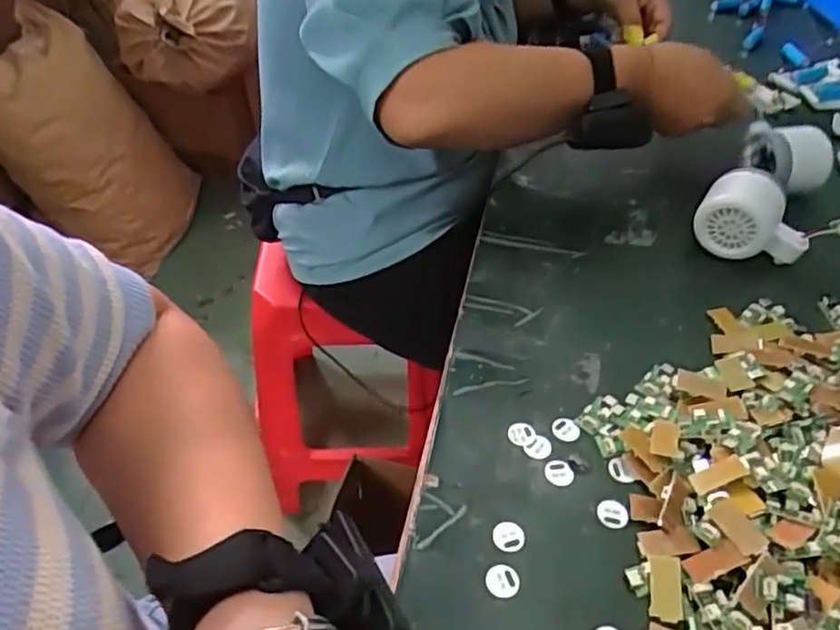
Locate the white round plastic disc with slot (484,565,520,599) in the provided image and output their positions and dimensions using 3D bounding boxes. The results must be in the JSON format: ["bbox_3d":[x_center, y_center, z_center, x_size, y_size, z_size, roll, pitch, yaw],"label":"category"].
[{"bbox_3d":[0.043,0.135,0.333,0.016,0.004,0.017,0,43,0],"label":"white round plastic disc with slot"}]

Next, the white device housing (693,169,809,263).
[{"bbox_3d":[0.264,-0.076,0.520,0.085,0.059,0.052,27,50,26],"label":"white device housing"}]

